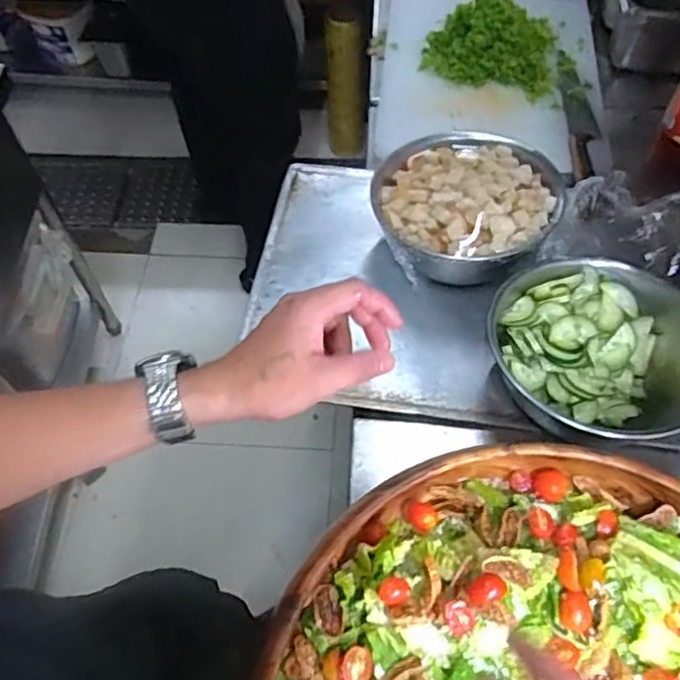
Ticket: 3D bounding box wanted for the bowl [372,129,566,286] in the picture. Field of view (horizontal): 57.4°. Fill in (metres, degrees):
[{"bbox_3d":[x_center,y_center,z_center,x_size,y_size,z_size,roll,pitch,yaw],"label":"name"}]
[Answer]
[{"bbox_3d":[0.135,-0.132,0.676,0.187,0.105,0.186,2,58,2],"label":"bowl"}]

